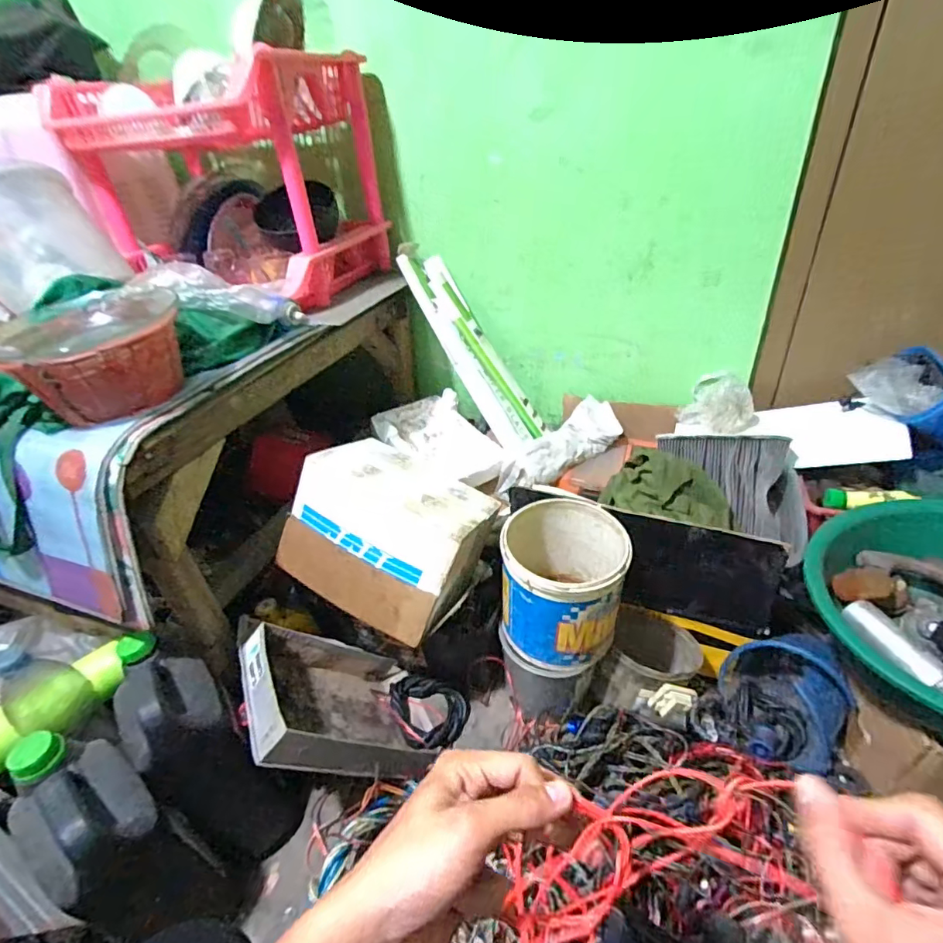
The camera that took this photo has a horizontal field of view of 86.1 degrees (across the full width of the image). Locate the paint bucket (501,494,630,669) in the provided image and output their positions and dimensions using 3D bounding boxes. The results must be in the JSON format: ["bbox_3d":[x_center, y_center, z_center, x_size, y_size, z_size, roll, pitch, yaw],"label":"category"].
[{"bbox_3d":[0.142,0.170,0.780,0.173,0.192,0.188,-5,35,3],"label":"paint bucket"}]

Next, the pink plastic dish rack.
[{"bbox_3d":[-0.425,-0.516,0.930,0.434,0.337,0.349,8,37,21],"label":"pink plastic dish rack"}]

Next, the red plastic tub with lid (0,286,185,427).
[{"bbox_3d":[-0.457,-0.148,0.637,0.191,0.113,0.180,-5,35,3],"label":"red plastic tub with lid"}]

